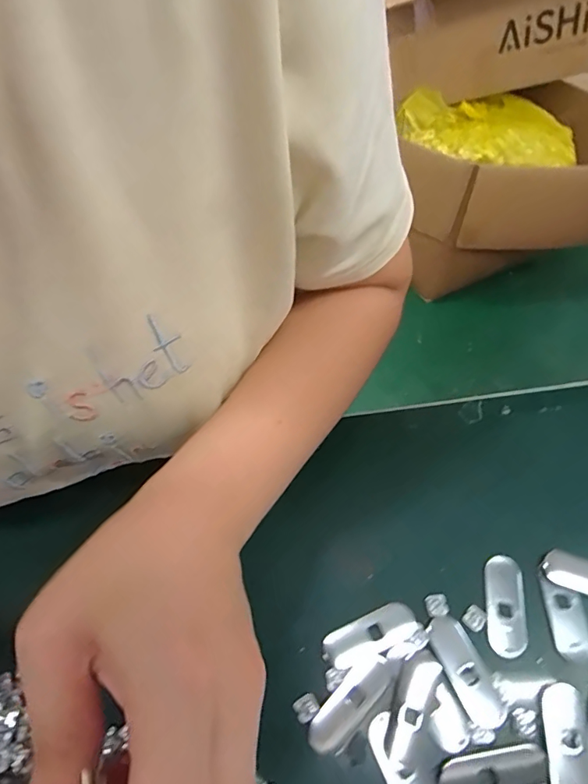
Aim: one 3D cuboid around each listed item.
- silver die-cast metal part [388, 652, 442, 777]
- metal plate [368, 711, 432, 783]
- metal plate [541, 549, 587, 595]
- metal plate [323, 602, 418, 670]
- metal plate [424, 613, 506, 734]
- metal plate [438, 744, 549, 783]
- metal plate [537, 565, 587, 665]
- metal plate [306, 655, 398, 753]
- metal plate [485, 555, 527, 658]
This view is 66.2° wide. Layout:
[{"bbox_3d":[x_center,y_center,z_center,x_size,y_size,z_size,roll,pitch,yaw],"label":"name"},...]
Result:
[{"bbox_3d":[0.058,0.156,0.223,0.016,0.004,0.053,23,61,15],"label":"silver die-cast metal part"},{"bbox_3d":[0.052,0.179,0.209,0.019,0.004,0.050,-25,60,-14],"label":"metal plate"},{"bbox_3d":[0.170,0.106,0.254,0.054,0.004,0.019,20,60,13],"label":"metal plate"},{"bbox_3d":[0.041,0.130,0.242,0.050,0.004,0.018,-21,60,-12],"label":"metal plate"},{"bbox_3d":[0.088,0.144,0.233,0.020,0.004,0.050,-19,59,-10],"label":"metal plate"},{"bbox_3d":[0.093,0.179,0.210,0.050,0.004,0.018,-10,58,-5],"label":"metal plate"},{"bbox_3d":[0.149,0.122,0.247,0.019,0.004,0.045,0,57,1],"label":"metal plate"},{"bbox_3d":[0.029,0.154,0.226,0.053,0.004,0.017,-37,64,-20],"label":"metal plate"},{"bbox_3d":[0.117,0.117,0.249,0.020,0.004,0.050,7,58,6],"label":"metal plate"}]

